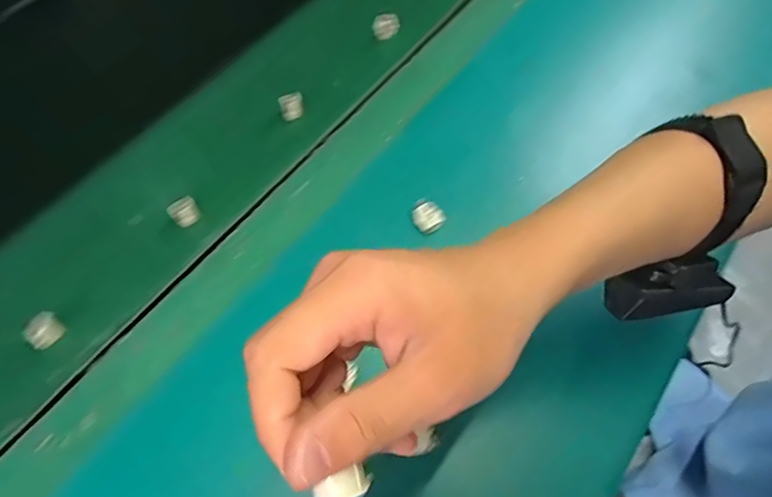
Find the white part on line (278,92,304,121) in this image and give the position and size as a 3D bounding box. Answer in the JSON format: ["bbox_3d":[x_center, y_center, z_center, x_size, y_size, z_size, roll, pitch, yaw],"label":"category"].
[{"bbox_3d":[-0.090,-0.137,0.489,0.022,0.020,0.015,-18,63,-9],"label":"white part on line"}]

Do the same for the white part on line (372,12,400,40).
[{"bbox_3d":[0.000,-0.234,0.533,0.026,0.021,0.015,-23,64,-12],"label":"white part on line"}]

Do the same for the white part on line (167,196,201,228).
[{"bbox_3d":[-0.171,-0.030,0.429,0.022,0.016,0.018,-32,67,-16],"label":"white part on line"}]

